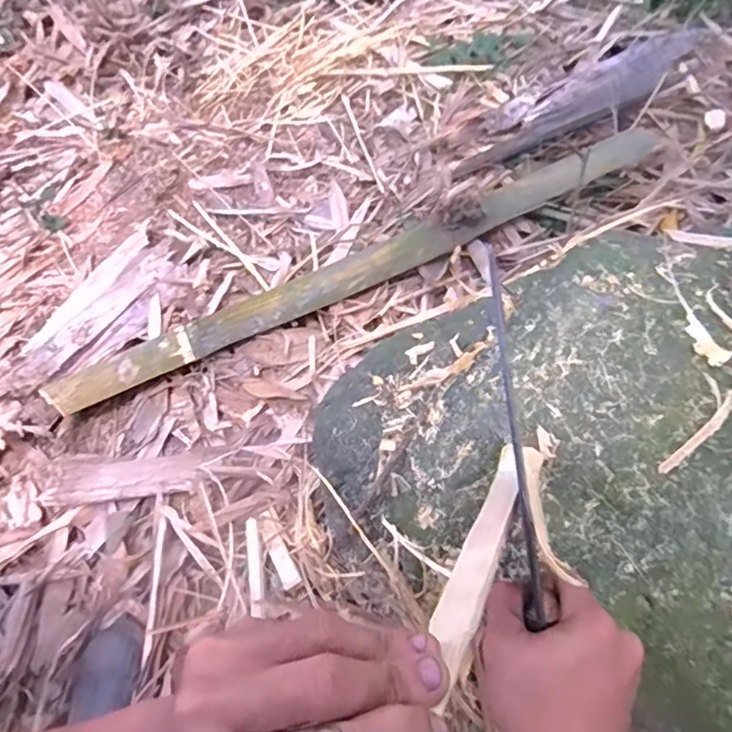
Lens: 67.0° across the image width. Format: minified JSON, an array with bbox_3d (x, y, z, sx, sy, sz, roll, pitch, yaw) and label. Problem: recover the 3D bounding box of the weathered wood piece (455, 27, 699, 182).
[{"bbox_3d":[0.396,-0.506,1.031,0.588,0.057,0.122,-29,70,-2],"label":"weathered wood piece"}]

